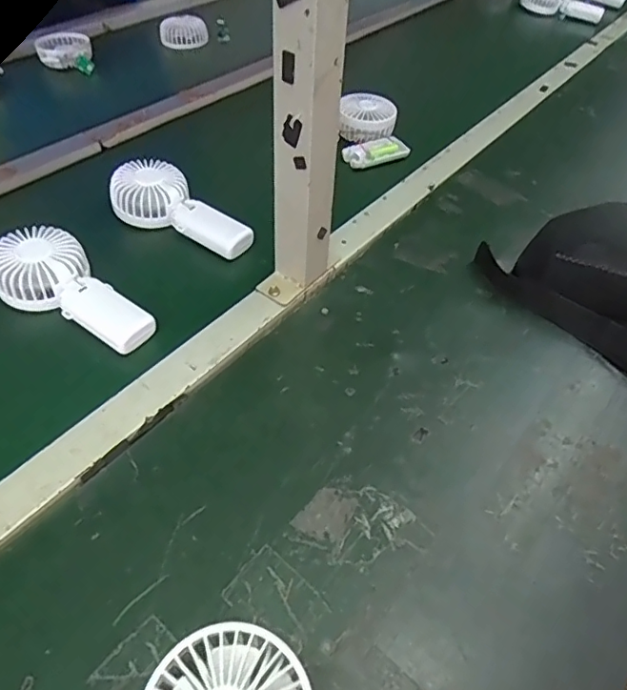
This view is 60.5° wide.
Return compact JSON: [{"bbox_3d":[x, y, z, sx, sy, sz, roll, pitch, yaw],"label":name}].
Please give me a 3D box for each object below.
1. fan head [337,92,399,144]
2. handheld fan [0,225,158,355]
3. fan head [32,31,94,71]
[{"bbox_3d":[0.079,-0.338,0.797,0.082,0.042,0.079,1,47,-1],"label":"fan head"},{"bbox_3d":[-0.231,-0.052,0.524,0.173,0.033,0.080,33,53,10],"label":"handheld fan"},{"bbox_3d":[-0.426,-0.506,0.923,0.087,0.029,0.083,-13,50,-16],"label":"fan head"}]

